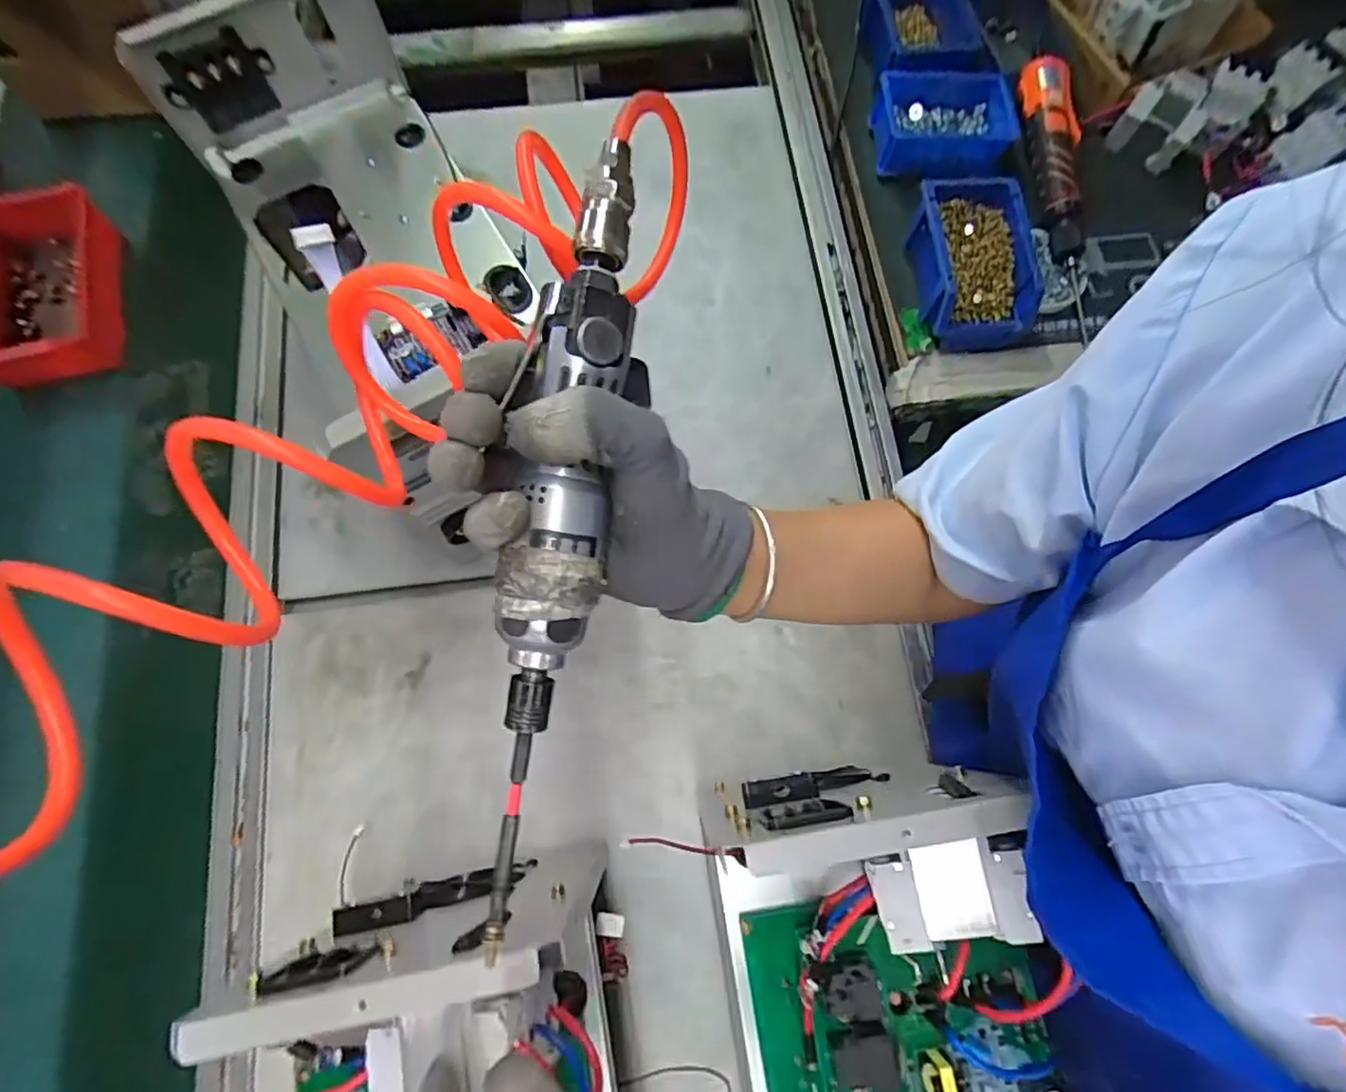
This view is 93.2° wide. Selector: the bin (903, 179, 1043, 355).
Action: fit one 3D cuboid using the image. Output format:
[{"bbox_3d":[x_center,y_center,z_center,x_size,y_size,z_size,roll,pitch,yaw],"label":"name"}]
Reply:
[{"bbox_3d":[0.309,-0.295,0.662,0.111,0.089,0.168,-1,74,-2],"label":"bin"}]

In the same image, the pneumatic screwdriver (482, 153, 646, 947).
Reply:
[{"bbox_3d":[-0.047,-0.001,0.258,0.040,0.032,0.312,9,90,3],"label":"pneumatic screwdriver"}]

